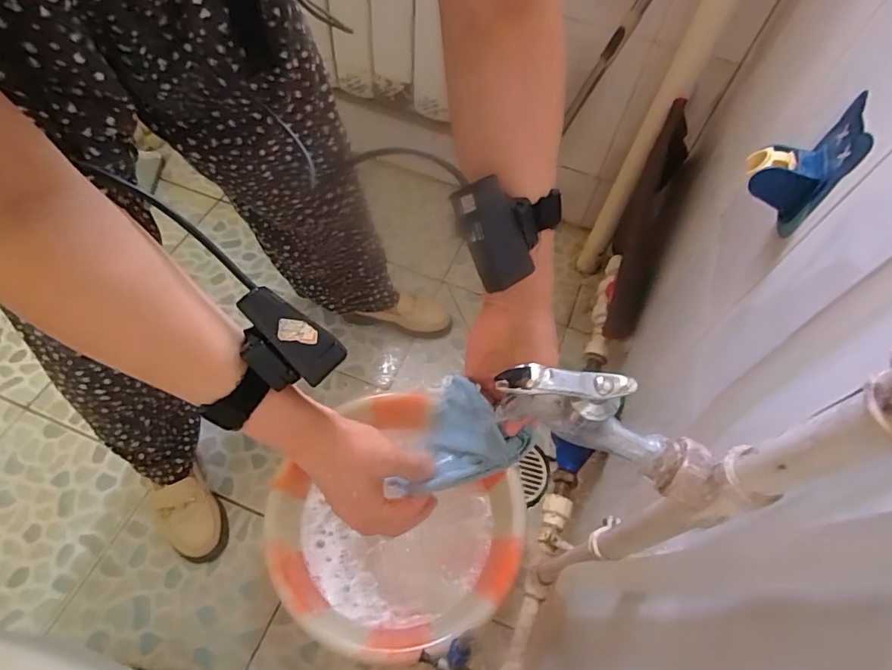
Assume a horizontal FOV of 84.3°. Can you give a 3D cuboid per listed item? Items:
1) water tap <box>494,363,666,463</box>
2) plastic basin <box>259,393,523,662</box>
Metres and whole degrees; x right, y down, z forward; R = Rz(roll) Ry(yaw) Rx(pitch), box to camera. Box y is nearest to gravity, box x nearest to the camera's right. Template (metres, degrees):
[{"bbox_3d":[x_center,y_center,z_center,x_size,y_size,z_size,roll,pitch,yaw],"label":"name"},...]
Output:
[{"bbox_3d":[0.080,0.047,0.293,0.099,0.087,0.026,15,60,5],"label":"water tap"},{"bbox_3d":[-0.089,0.292,0.811,0.365,0.149,0.391,2,59,-3],"label":"plastic basin"}]

